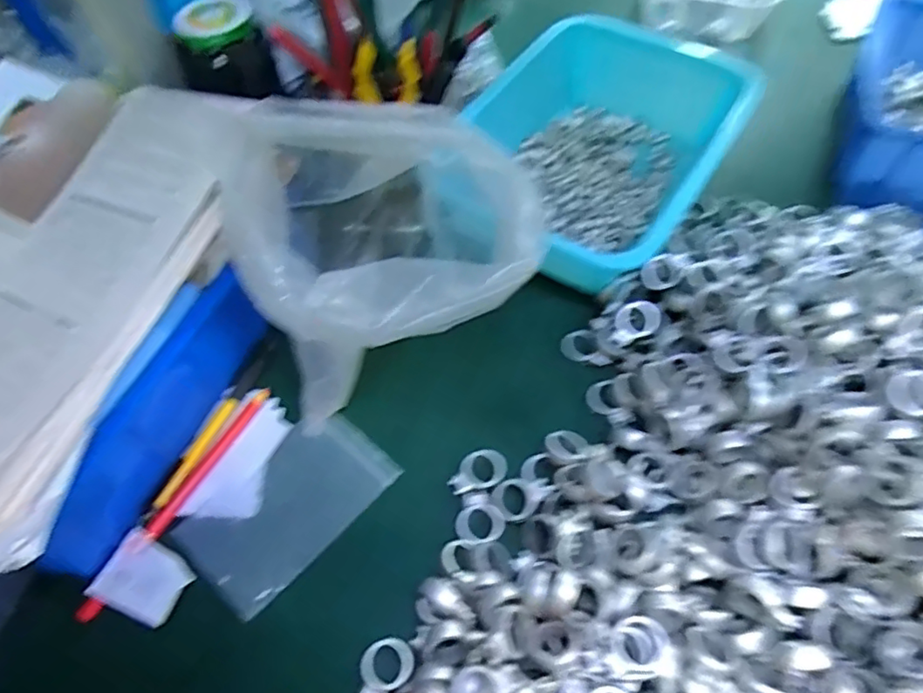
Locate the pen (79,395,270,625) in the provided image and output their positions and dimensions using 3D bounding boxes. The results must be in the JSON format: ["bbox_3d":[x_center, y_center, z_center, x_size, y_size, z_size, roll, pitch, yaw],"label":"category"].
[{"bbox_3d":[-0.182,0.097,0.390,0.011,0.006,0.170,22,61,18],"label":"pen"}]

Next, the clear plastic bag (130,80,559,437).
[{"bbox_3d":[-0.055,-0.055,0.381,0.147,0.179,0.162,-34,61,-17],"label":"clear plastic bag"}]

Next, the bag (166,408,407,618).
[{"bbox_3d":[-0.112,0.102,0.393,0.077,0.011,0.128,37,66,24],"label":"bag"}]

